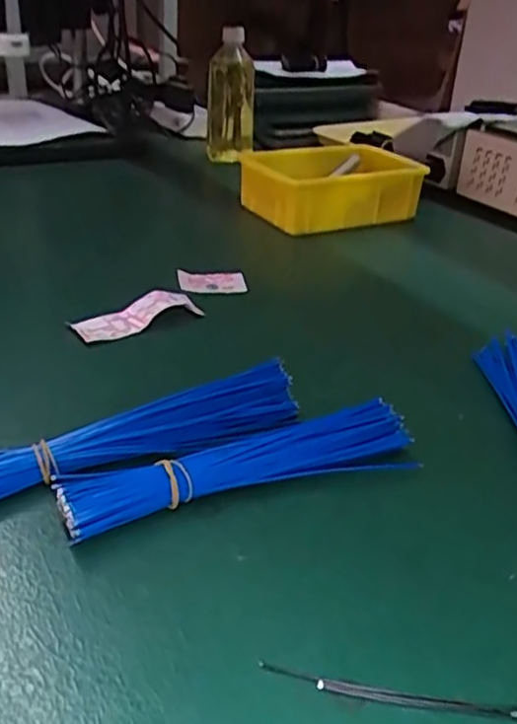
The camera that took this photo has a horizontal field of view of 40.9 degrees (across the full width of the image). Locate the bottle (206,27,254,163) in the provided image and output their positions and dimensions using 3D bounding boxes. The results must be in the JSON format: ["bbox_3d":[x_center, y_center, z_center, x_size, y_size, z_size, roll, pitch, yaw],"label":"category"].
[{"bbox_3d":[-0.039,-0.379,0.996,0.064,0.175,0.074,4,29,0],"label":"bottle"}]

